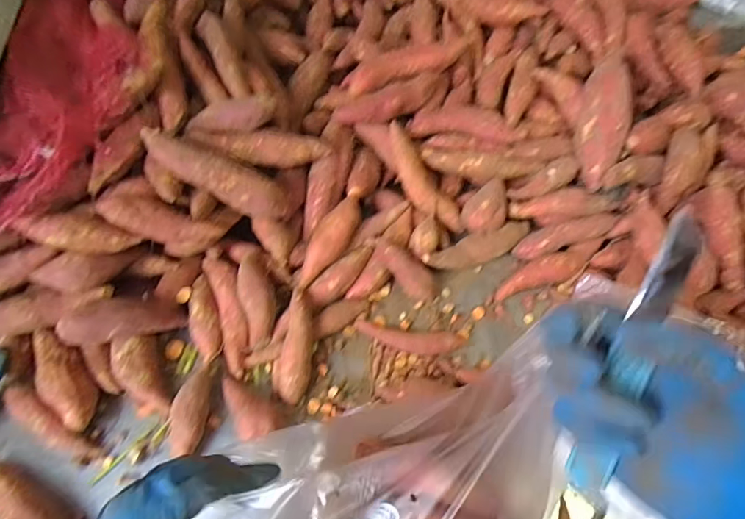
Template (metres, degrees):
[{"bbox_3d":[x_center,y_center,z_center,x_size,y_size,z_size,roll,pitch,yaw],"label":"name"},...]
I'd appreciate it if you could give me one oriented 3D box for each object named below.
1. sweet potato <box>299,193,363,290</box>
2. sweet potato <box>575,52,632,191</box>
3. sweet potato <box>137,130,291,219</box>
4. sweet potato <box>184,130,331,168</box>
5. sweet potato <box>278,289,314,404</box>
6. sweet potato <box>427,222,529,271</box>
[{"bbox_3d":[-0.058,-0.026,0.582,0.043,0.037,0.130,33,69,18],"label":"sweet potato"},{"bbox_3d":[0.296,-0.178,0.584,0.053,0.049,0.170,6,100,7],"label":"sweet potato"},{"bbox_3d":[-0.187,-0.105,0.550,0.185,0.043,0.051,26,64,-16],"label":"sweet potato"},{"bbox_3d":[-0.143,-0.143,0.570,0.169,0.033,0.038,3,62,-14],"label":"sweet potato"},{"bbox_3d":[-0.094,0.105,0.551,0.037,0.031,0.137,2,76,5],"label":"sweet potato"},{"bbox_3d":[0.145,-0.017,0.598,0.150,0.031,0.032,-21,64,-7],"label":"sweet potato"}]

